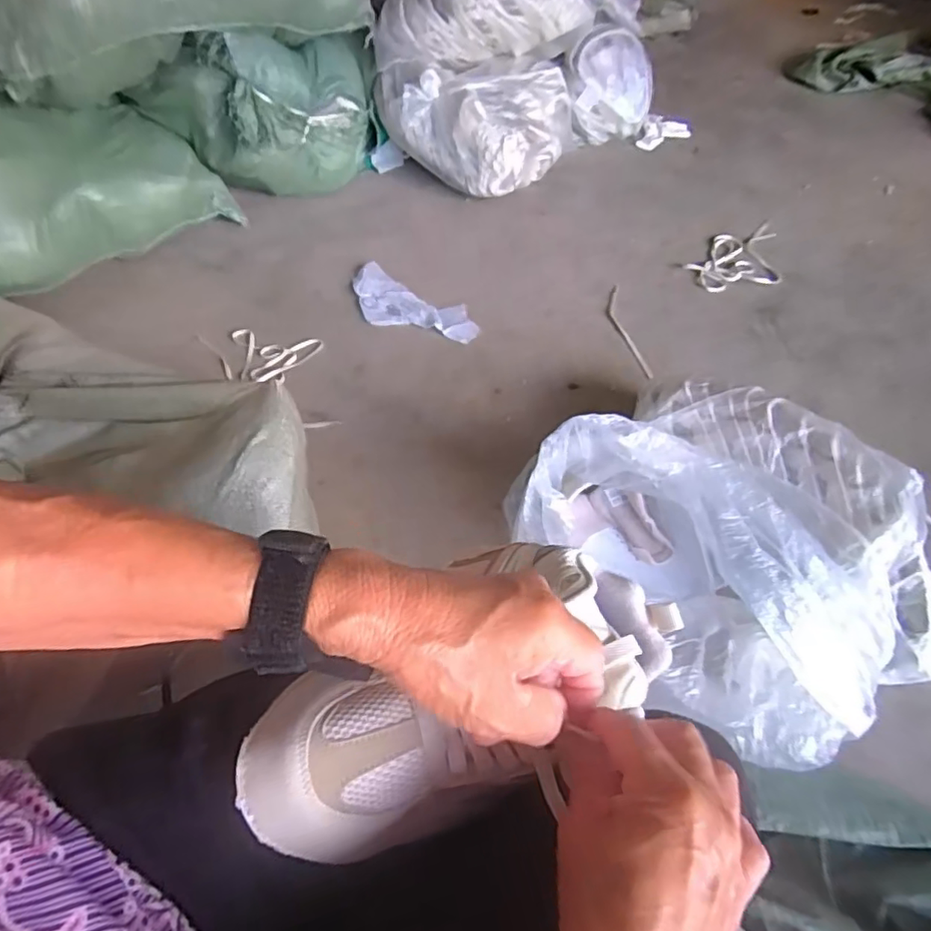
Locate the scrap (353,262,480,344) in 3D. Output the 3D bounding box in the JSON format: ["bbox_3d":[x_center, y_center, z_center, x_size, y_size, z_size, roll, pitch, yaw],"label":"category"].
[{"bbox_3d":[-0.108,-0.304,1.135,0.290,0.031,0.132,27,58,20],"label":"scrap"}]

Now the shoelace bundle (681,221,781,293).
[{"bbox_3d":[0.555,-0.421,1.212,0.229,0.019,0.168,-13,54,-8],"label":"shoelace bundle"}]

